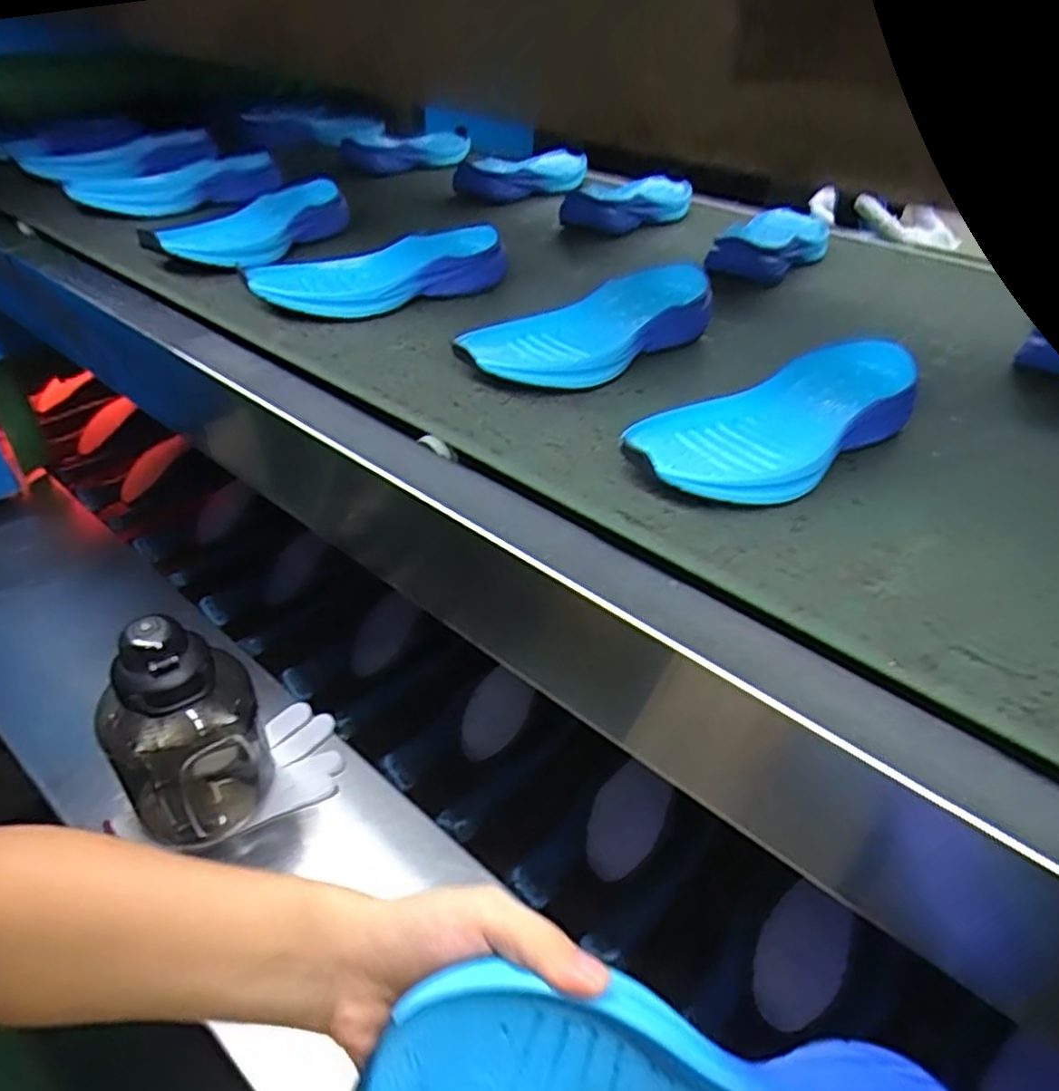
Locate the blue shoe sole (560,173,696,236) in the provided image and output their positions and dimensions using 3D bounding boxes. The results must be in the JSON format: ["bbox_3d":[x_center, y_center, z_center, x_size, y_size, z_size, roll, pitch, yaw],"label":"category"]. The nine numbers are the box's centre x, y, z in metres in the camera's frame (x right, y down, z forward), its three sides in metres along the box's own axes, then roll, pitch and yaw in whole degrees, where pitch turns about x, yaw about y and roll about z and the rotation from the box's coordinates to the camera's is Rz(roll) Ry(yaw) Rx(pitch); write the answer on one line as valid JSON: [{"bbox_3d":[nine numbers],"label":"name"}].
[{"bbox_3d":[0.151,-0.462,0.938,0.096,0.039,0.254,29,45,28],"label":"blue shoe sole"}]

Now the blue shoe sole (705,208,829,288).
[{"bbox_3d":[0.289,-0.353,0.814,0.091,0.040,0.257,22,42,21],"label":"blue shoe sole"}]

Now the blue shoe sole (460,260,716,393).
[{"bbox_3d":[0.066,-0.184,0.587,0.281,0.040,0.087,-30,50,-35],"label":"blue shoe sole"}]

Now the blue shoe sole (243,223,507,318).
[{"bbox_3d":[-0.132,-0.252,0.647,0.238,0.045,0.083,-18,44,-25],"label":"blue shoe sole"}]

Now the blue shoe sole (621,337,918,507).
[{"bbox_3d":[0.173,-0.085,0.474,0.255,0.040,0.093,-26,48,-32],"label":"blue shoe sole"}]

